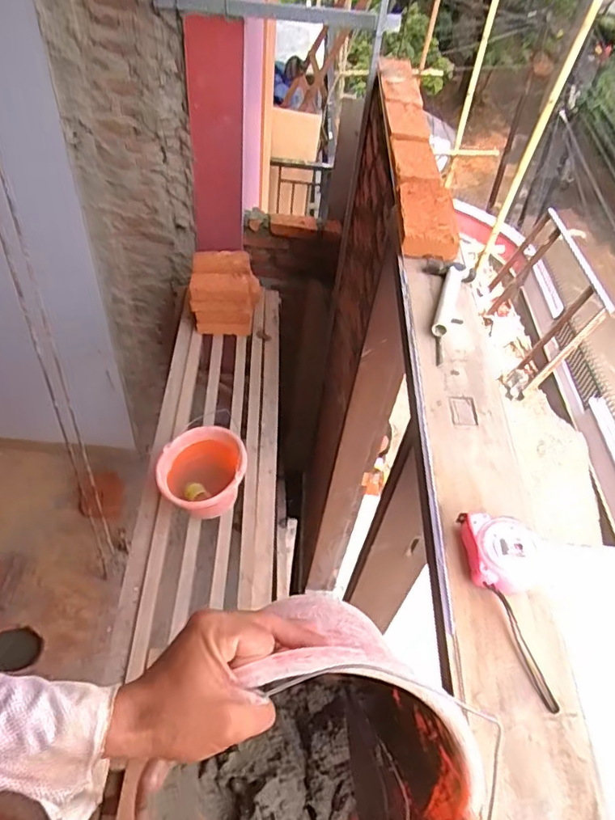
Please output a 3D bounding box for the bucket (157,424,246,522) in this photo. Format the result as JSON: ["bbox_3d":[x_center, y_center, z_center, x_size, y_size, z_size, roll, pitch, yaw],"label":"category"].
[{"bbox_3d":[-0.292,0.166,1.553,0.234,0.159,0.223,3,49,-4],"label":"bucket"}]

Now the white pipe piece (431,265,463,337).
[{"bbox_3d":[0.237,-0.188,0.954,0.026,0.022,0.188,17,50,8],"label":"white pipe piece"}]

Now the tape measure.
[{"bbox_3d":[0.224,0.207,0.610,0.077,0.039,0.199,2,49,-5],"label":"tape measure"}]

